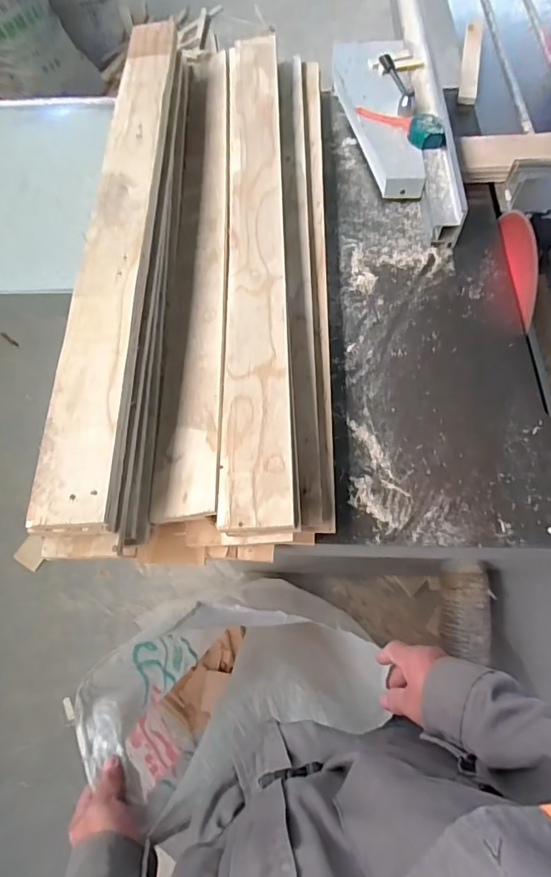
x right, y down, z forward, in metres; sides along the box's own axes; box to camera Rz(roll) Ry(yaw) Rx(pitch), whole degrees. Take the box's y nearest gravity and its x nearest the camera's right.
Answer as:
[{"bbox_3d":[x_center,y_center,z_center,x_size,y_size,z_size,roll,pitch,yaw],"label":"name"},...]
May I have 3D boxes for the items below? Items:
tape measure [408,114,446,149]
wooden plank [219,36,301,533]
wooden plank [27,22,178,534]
[{"bbox_3d":[0.295,-0.597,0.913,0.068,0.033,0.065,8,63,7],"label":"tape measure"},{"bbox_3d":[-0.034,-0.376,0.798,0.098,0.026,1.083,-6,61,9],"label":"wooden plank"},{"bbox_3d":[-0.247,-0.381,0.763,0.097,0.024,1.062,-2,62,2],"label":"wooden plank"}]

